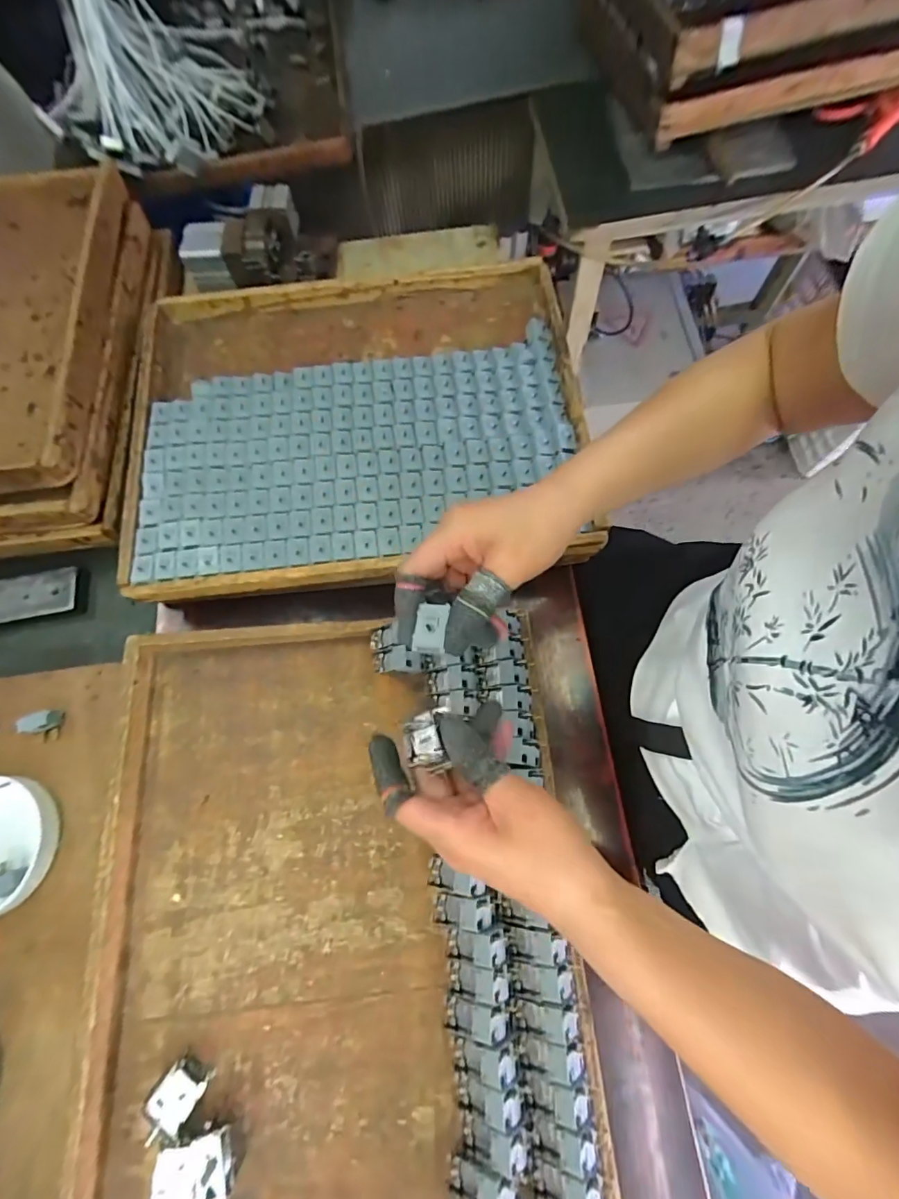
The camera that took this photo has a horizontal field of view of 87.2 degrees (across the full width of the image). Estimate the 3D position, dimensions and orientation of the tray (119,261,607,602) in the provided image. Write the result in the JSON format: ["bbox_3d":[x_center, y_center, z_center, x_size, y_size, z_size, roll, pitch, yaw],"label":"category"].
[{"bbox_3d":[-0.107,-0.209,0.549,0.490,0.048,0.404,-6,74,0],"label":"tray"}]

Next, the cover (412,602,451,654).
[{"bbox_3d":[-0.012,0.018,0.303,0.019,0.008,0.032,6,75,4],"label":"cover"}]

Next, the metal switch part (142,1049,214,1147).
[{"bbox_3d":[-0.213,0.384,0.361,0.033,0.020,0.044,29,77,10],"label":"metal switch part"}]

